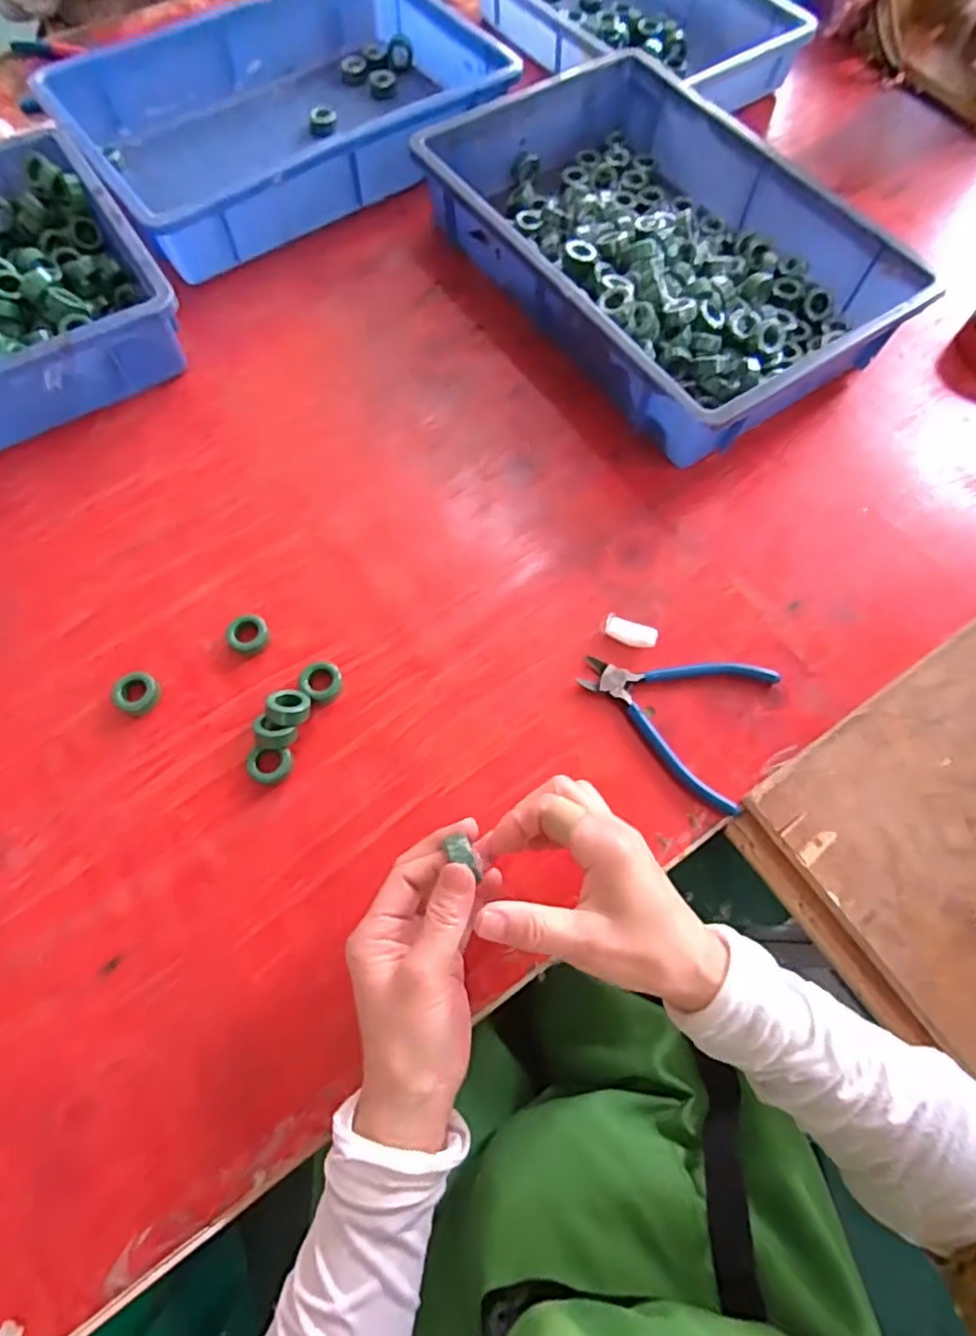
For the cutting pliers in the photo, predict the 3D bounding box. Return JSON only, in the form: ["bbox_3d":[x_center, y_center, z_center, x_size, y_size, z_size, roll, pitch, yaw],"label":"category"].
[{"bbox_3d":[0.138,0.026,0.487,0.140,0.007,0.116,26,69,9],"label":"cutting pliers"}]

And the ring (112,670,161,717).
[{"bbox_3d":[-0.263,0.018,0.480,0.034,0.010,0.030,33,71,12],"label":"ring"}]

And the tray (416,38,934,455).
[{"bbox_3d":[0.160,-0.411,0.629,0.285,0.082,0.432,-34,72,-14],"label":"tray"}]

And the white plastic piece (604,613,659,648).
[{"bbox_3d":[0.111,-0.027,0.501,0.041,0.008,0.021,19,69,7],"label":"white plastic piece"}]

